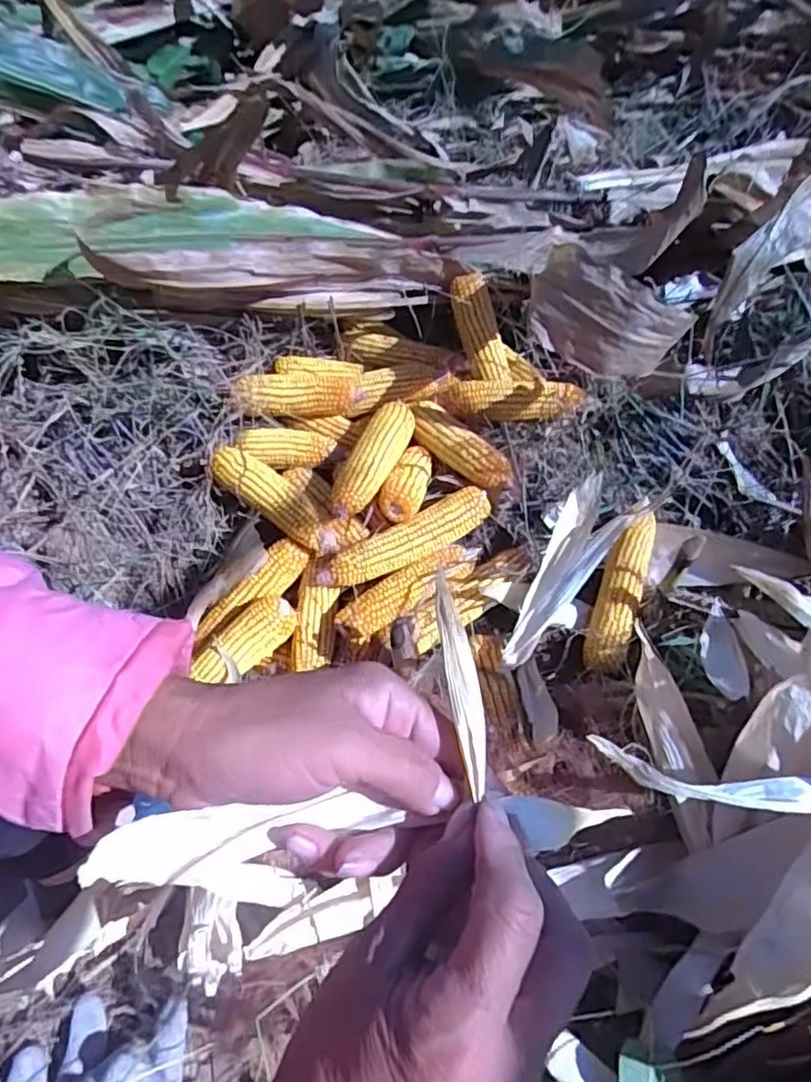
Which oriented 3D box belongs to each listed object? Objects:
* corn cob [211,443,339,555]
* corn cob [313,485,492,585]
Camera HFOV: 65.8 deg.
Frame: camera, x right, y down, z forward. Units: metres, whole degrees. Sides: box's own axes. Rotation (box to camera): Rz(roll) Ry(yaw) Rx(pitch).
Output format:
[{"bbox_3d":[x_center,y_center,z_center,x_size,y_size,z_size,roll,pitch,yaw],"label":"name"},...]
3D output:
[{"bbox_3d":[-0.158,-0.053,0.745,0.187,0.046,0.049,33,64,22],"label":"corn cob"},{"bbox_3d":[-0.002,-0.002,0.722,0.214,0.040,0.049,-21,58,-10],"label":"corn cob"}]

